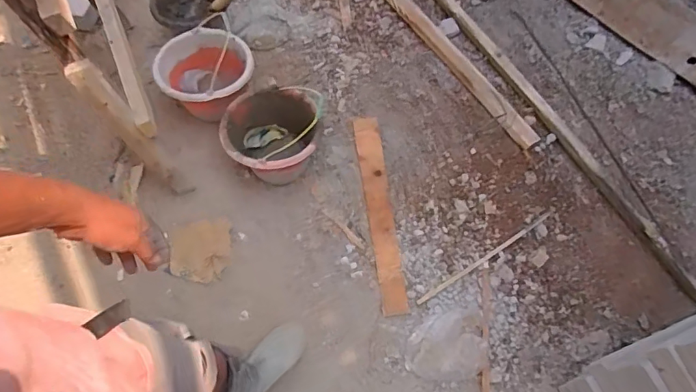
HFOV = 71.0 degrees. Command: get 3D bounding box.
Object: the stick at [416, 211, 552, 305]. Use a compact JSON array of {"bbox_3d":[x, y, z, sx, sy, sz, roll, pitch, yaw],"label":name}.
[{"bbox_3d":[0.426,0.180,1.478,0.536,0.015,0.018,-30,68,-16],"label":"stick"}]

